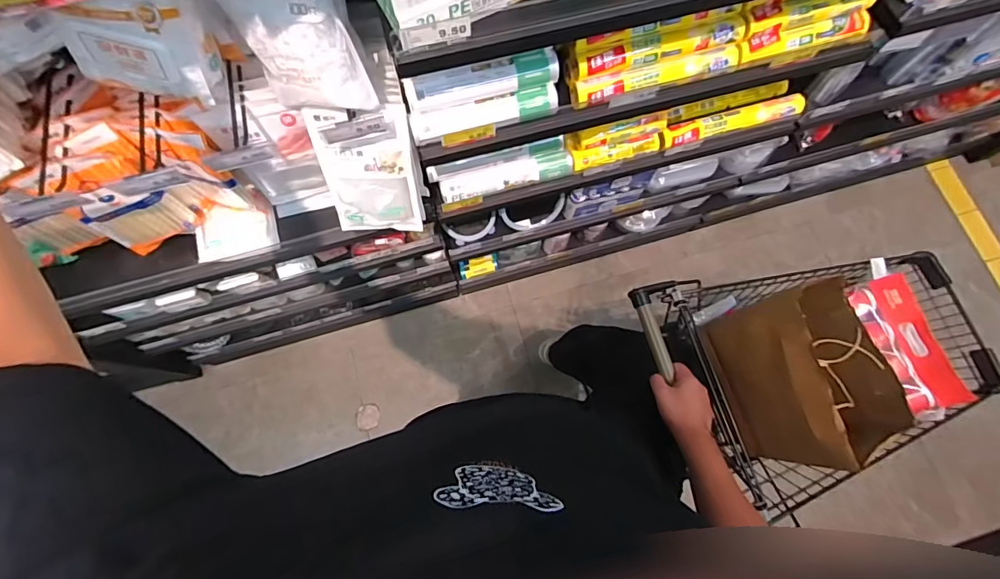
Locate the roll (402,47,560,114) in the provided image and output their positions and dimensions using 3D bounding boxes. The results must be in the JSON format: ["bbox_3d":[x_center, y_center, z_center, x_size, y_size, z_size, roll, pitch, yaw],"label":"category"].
[{"bbox_3d":[-0.029,-0.343,0.769,0.251,0.045,0.041,-16,75,-4],"label":"roll"}]

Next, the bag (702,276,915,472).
[{"bbox_3d":[0.550,0.154,0.871,0.144,0.266,0.275,-16,75,-4],"label":"bag"}]

